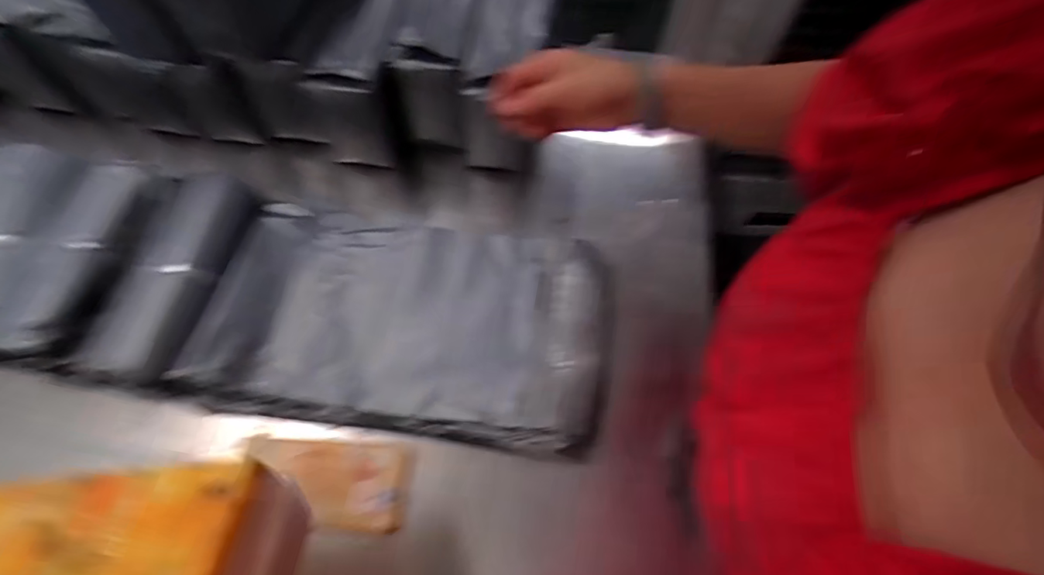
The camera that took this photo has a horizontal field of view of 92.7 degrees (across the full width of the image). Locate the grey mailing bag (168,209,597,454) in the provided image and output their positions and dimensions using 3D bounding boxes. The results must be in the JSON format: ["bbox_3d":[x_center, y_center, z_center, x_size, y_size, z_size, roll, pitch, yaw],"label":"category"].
[{"bbox_3d":[-0.116,0.030,0.540,0.409,0.033,0.238,8,63,2],"label":"grey mailing bag"}]

